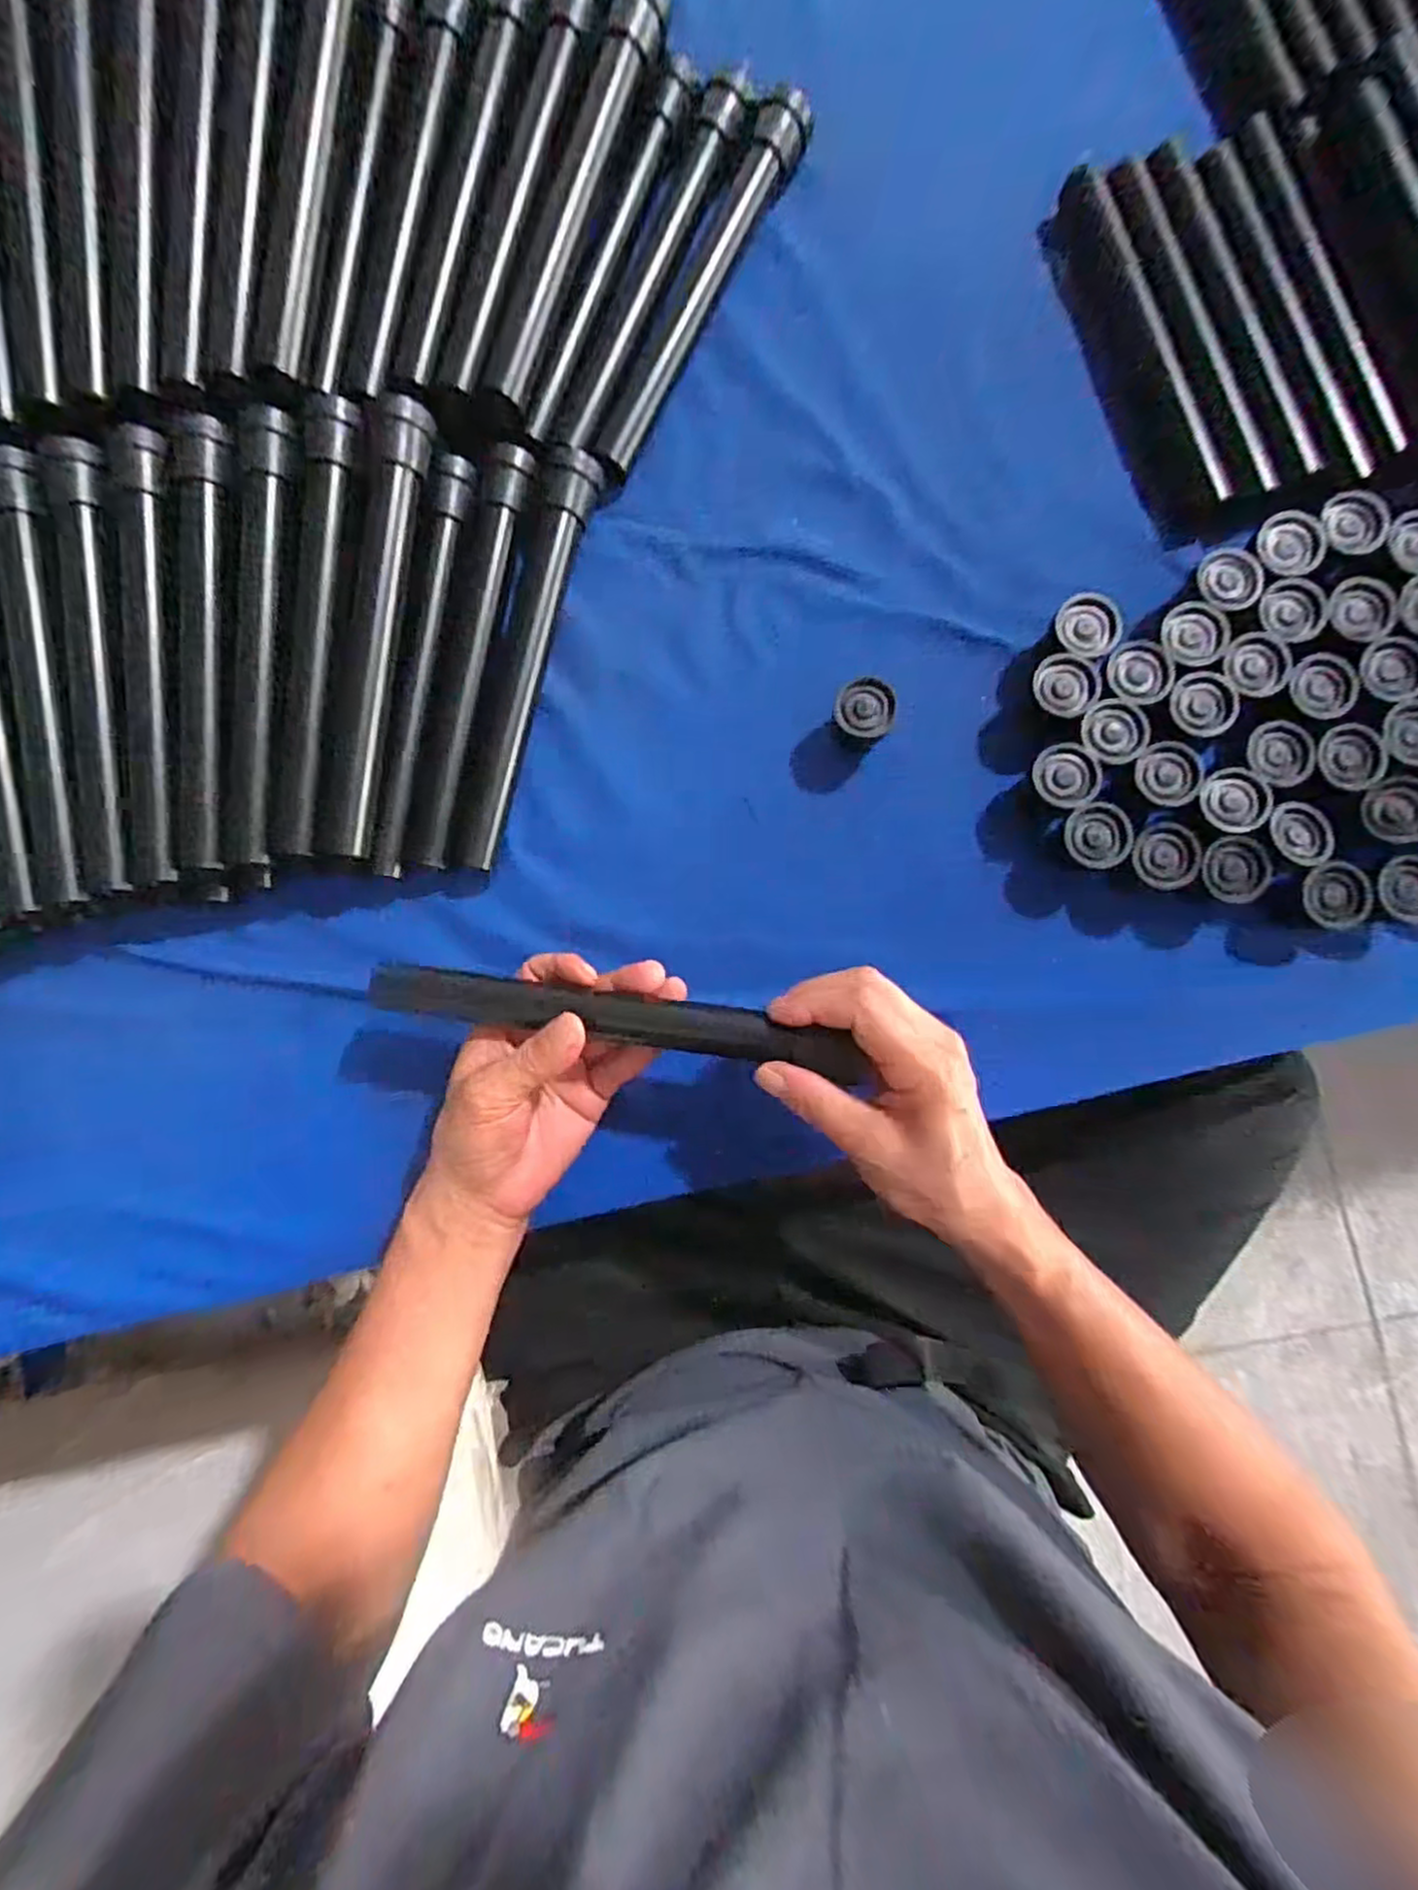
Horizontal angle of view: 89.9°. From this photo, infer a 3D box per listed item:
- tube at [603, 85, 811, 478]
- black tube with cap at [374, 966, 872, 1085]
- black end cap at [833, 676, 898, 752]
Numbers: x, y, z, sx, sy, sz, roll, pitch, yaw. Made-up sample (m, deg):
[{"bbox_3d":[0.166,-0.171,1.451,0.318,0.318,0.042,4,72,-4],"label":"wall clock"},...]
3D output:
[{"bbox_3d":[-0.002,-0.395,0.426,0.031,0.025,0.237,26,87,3],"label":"tube"},{"bbox_3d":[-0.047,0.035,0.344,0.239,0.020,0.024,7,86,9],"label":"black tube with cap"},{"bbox_3d":[0.088,-0.132,0.403,0.033,0.026,0.031,0,86,1],"label":"black end cap"}]

